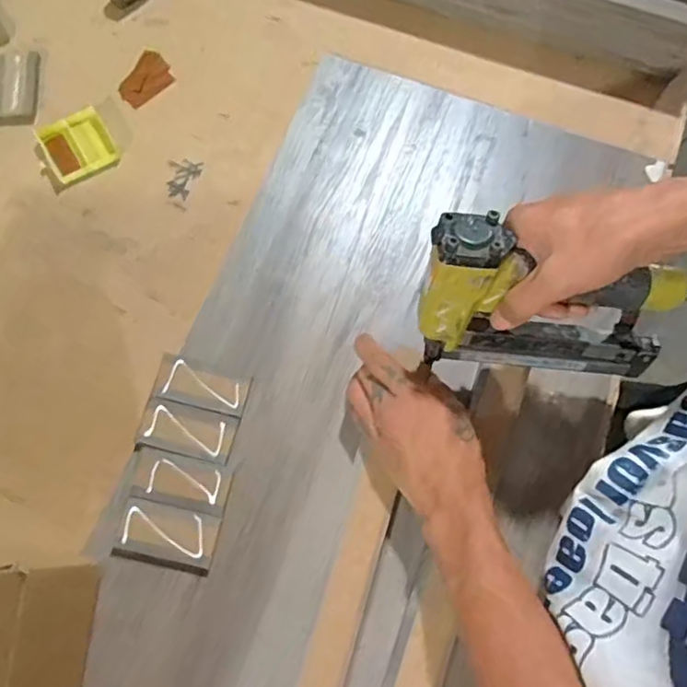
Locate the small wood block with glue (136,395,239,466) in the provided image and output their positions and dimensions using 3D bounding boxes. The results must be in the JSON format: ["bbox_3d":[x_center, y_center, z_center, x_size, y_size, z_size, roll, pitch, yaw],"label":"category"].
[{"bbox_3d":[-0.132,0.073,0.499,0.079,0.005,0.041,14,71,4],"label":"small wood block with glue"}]

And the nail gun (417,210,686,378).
[{"bbox_3d":[0.149,-0.031,0.424,0.187,0.124,0.061,4,71,1],"label":"nail gun"}]

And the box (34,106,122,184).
[{"bbox_3d":[-0.265,-0.199,0.592,0.064,0.010,0.070,-29,74,-10],"label":"box"}]

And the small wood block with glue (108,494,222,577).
[{"bbox_3d":[-0.141,0.154,0.473,0.078,0.007,0.047,12,71,3],"label":"small wood block with glue"}]

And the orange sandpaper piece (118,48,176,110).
[{"bbox_3d":[-0.211,-0.280,0.624,0.048,0.006,0.061,43,76,13],"label":"orange sandpaper piece"}]

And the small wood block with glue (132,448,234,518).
[{"bbox_3d":[-0.132,0.113,0.485,0.077,0.006,0.040,12,71,3],"label":"small wood block with glue"}]

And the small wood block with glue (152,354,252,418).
[{"bbox_3d":[-0.121,0.036,0.508,0.078,0.007,0.037,14,71,4],"label":"small wood block with glue"}]

